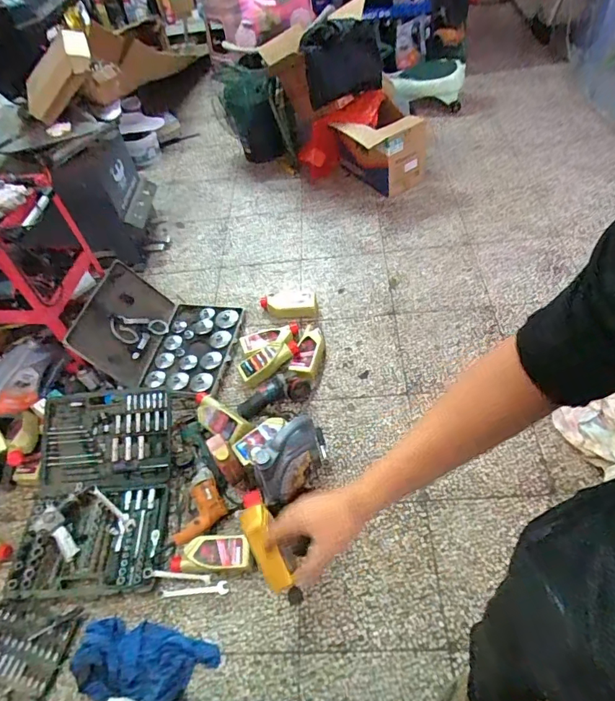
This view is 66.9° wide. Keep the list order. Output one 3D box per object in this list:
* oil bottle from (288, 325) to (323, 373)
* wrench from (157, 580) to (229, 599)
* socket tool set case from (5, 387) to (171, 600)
[{"bbox_3d":[0.007,-0.013,1.801,0.109,0.051,0.252,3,53,11],"label":"oil bottle"},{"bbox_3d":[-0.336,0.704,1.369,0.205,0.015,0.036,-7,52,3],"label":"wrench"},{"bbox_3d":[-0.707,0.419,1.498,0.480,0.148,0.648,-9,52,1],"label":"socket tool set case"}]

